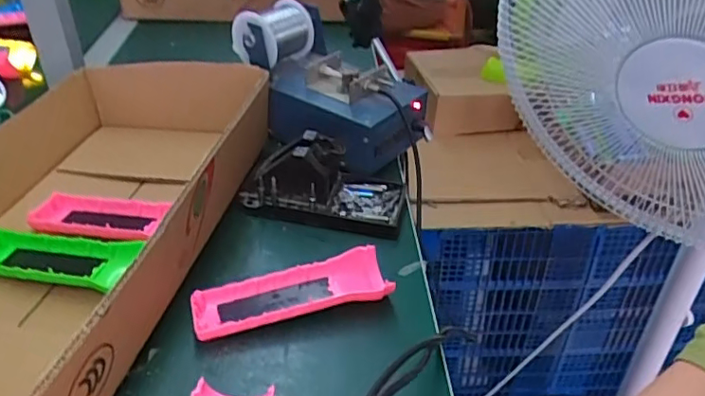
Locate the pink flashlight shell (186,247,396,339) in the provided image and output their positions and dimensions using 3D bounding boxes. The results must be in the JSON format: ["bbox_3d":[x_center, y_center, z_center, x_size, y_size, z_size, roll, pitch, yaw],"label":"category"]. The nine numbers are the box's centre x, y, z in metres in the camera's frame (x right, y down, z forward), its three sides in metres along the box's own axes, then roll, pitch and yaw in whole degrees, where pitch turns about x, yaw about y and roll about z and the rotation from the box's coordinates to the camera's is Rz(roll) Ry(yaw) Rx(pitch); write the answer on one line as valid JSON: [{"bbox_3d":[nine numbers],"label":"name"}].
[{"bbox_3d":[-0.048,0.078,0.457,0.153,0.030,0.048,-9,38,-19],"label":"pink flashlight shell"}]

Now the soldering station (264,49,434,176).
[{"bbox_3d":[-0.010,-0.106,0.647,0.134,0.077,0.167,-26,46,-35],"label":"soldering station"}]

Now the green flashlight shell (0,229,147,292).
[{"bbox_3d":[-0.242,0.047,0.467,0.132,0.026,0.057,13,36,11],"label":"green flashlight shell"}]

